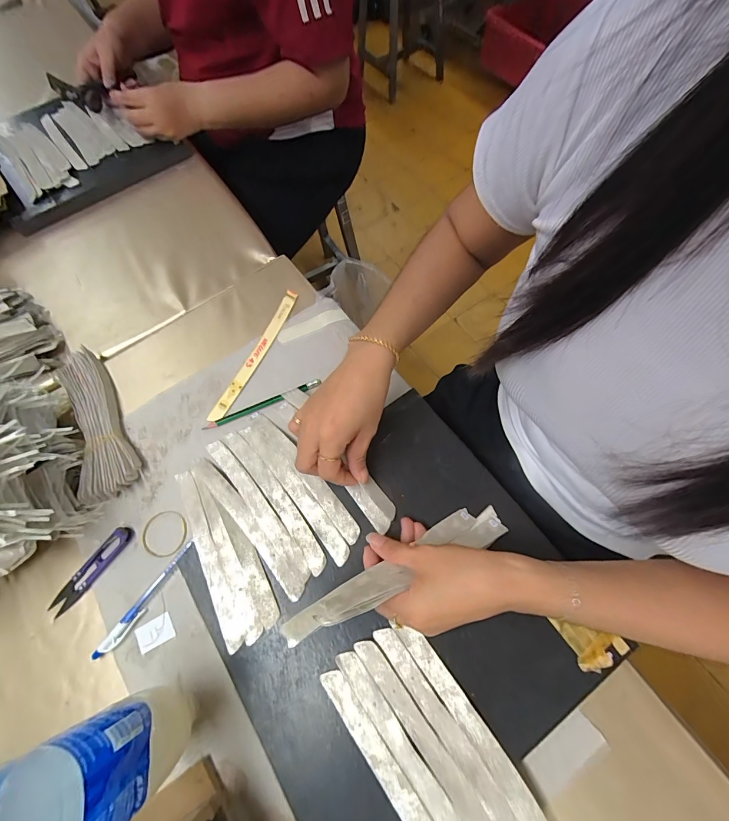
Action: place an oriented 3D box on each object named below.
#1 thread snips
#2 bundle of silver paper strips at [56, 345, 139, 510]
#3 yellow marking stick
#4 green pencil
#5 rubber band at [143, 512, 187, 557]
[{"bbox_3d":[-0.284,0.166,0.382,0.021,0.017,0.100,36,71,16],"label":"thread snips"},{"bbox_3d":[-0.326,0.010,0.439,0.065,0.022,0.203,-26,67,-11],"label":"bundle of silver paper strips"},{"bbox_3d":[-0.138,-0.074,0.473,0.021,0.004,0.203,22,72,11],"label":"yellow marking stick"},{"bbox_3d":[-0.124,-0.008,0.441,0.147,0.009,0.009,-21,66,-9],"label":"green pencil"},{"bbox_3d":[-0.213,0.132,0.393,0.053,0.004,0.047,-17,68,5],"label":"rubber band"}]

